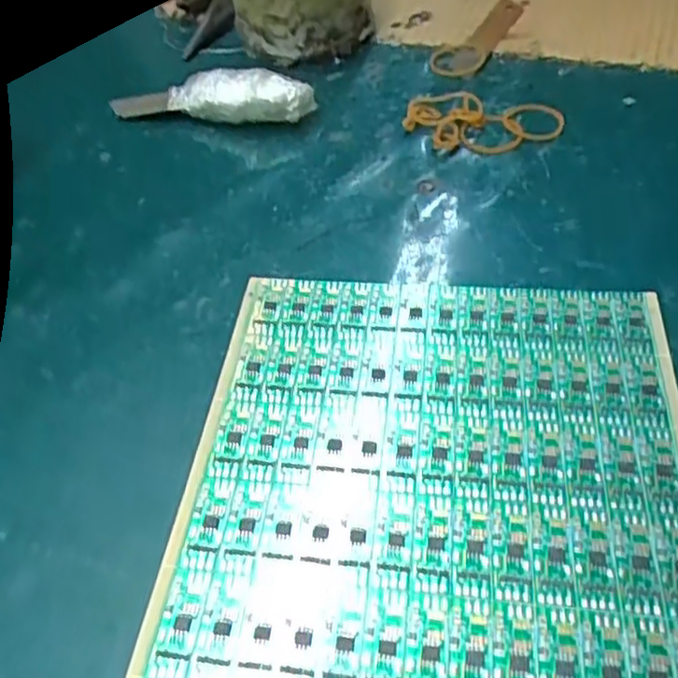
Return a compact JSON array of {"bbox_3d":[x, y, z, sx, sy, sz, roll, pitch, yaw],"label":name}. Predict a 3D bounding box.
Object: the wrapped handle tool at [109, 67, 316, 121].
[{"bbox_3d":[-0.072,-0.133,0.384,0.118,0.026,0.020,9,50,15],"label":"wrapped handle tool"}]

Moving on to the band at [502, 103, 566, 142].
[{"bbox_3d":[0.102,-0.115,0.366,0.031,0.004,0.029,6,50,12],"label":"band"}]

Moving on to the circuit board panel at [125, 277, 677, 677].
[{"bbox_3d":[0.030,0.051,0.226,0.163,0.004,0.190,2,49,9],"label":"circuit board panel"}]

